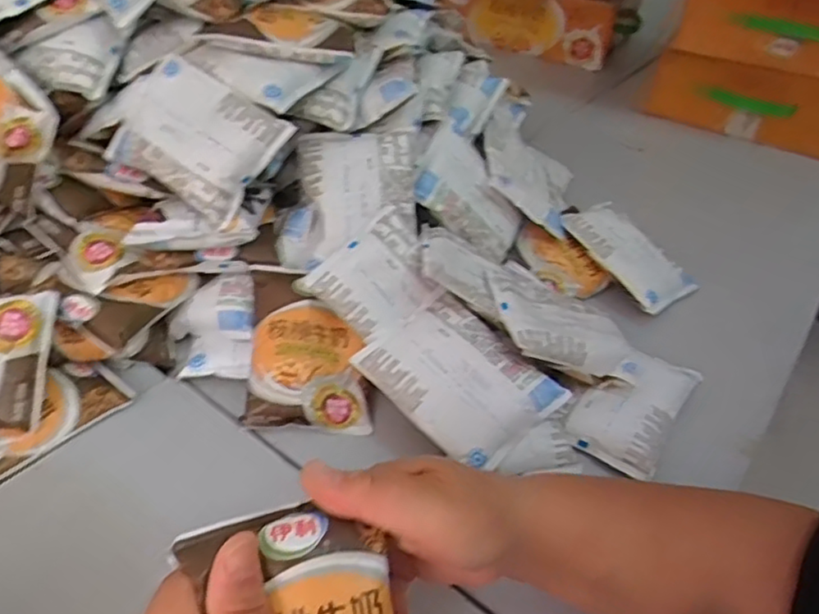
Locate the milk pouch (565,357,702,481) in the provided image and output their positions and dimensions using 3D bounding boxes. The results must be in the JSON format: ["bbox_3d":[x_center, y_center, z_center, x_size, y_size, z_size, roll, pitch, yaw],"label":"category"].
[{"bbox_3d":[0.176,0.072,0.511,0.067,0.025,0.122,28,45,24],"label":"milk pouch"}]

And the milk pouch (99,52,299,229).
[{"bbox_3d":[-0.165,-0.130,0.499,0.126,0.024,0.092,35,85,16],"label":"milk pouch"}]

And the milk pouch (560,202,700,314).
[{"bbox_3d":[0.215,-0.052,0.641,0.076,0.019,0.125,-32,70,-25],"label":"milk pouch"}]

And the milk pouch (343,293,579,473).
[{"bbox_3d":[0.035,0.051,0.479,0.127,0.017,0.091,39,71,21],"label":"milk pouch"}]

